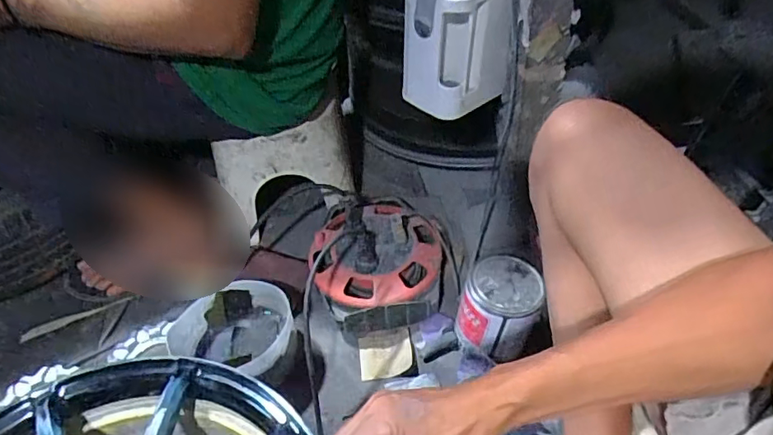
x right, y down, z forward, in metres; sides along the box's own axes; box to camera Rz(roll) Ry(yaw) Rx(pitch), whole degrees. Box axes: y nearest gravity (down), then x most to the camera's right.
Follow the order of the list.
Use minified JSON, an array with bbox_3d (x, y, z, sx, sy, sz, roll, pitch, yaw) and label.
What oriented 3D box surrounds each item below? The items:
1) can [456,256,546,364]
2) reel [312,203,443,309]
[{"bbox_3d":[0.157,0.127,0.745,0.111,0.103,0.106,7,45,11],"label":"can"},{"bbox_3d":[-0.020,0.050,0.823,0.193,0.100,0.211,-2,44,2],"label":"reel"}]

